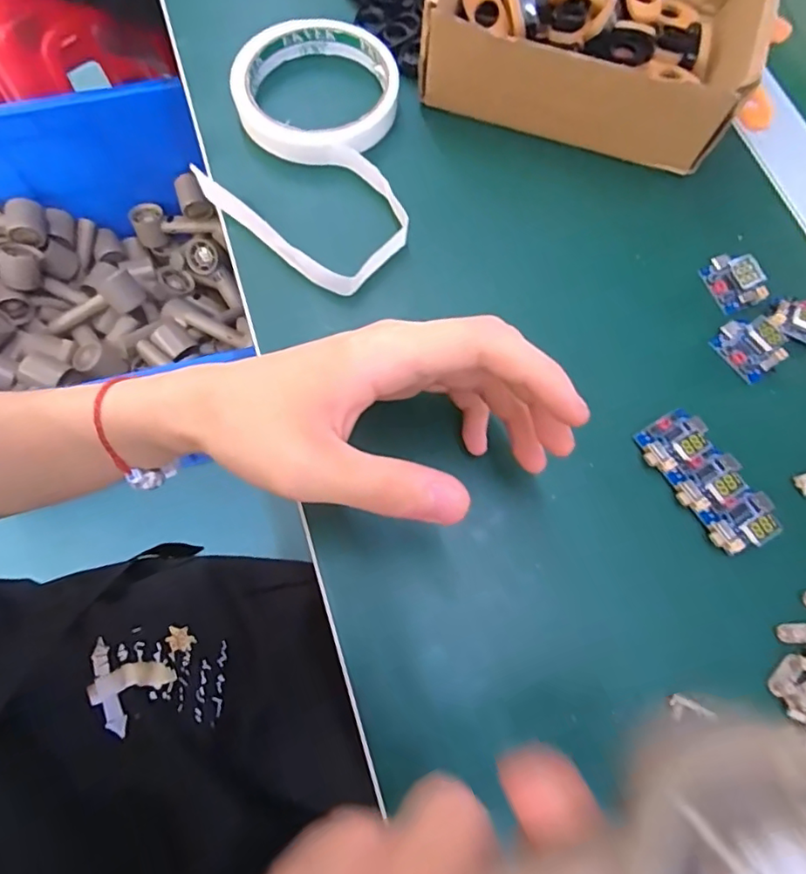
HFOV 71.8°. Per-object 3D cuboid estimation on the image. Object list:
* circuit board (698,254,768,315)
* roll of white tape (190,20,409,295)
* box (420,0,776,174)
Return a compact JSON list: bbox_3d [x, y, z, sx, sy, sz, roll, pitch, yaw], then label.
[{"bbox_3d":[0.169,-0.081,0.284,0.021,0.015,0.030,-21,73,-9],"label":"circuit board"},{"bbox_3d":[-0.054,-0.156,0.303,0.105,0.016,0.173,-2,71,-3],"label":"roll of white tape"},{"bbox_3d":[0.112,-0.242,0.307,0.161,0.052,0.153,22,71,5],"label":"box"}]

